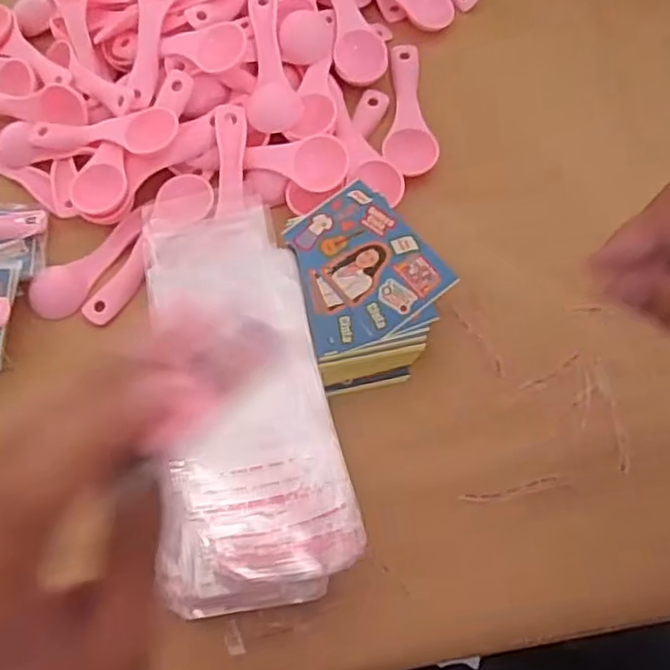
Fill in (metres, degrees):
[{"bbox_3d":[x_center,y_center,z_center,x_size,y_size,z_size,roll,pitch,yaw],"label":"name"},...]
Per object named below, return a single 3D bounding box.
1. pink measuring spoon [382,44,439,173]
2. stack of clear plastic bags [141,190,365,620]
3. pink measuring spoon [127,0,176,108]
[{"bbox_3d":[0.051,-0.154,0.451,0.034,0.018,0.110,1,67,3],"label":"pink measuring spoon"},{"bbox_3d":[-0.052,0.020,0.375,0.095,0.034,0.245,-10,67,-2],"label":"stack of clear plastic bags"},{"bbox_3d":[-0.123,-0.205,0.447,0.034,0.015,0.115,5,80,5],"label":"pink measuring spoon"}]

